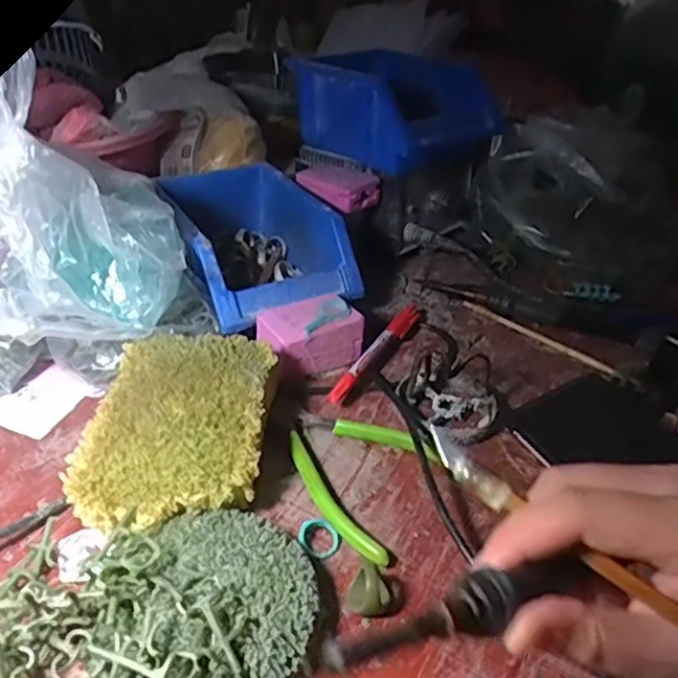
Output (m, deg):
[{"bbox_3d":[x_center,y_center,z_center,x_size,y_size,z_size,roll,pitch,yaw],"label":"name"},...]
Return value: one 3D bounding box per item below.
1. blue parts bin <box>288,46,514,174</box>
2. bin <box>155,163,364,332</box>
[{"bbox_3d":[0.056,-0.213,0.634,0.131,0.091,0.174,-19,41,-30],"label":"blue parts bin"},{"bbox_3d":[-0.072,-0.082,0.556,0.128,0.068,0.194,-11,38,-21],"label":"bin"}]

